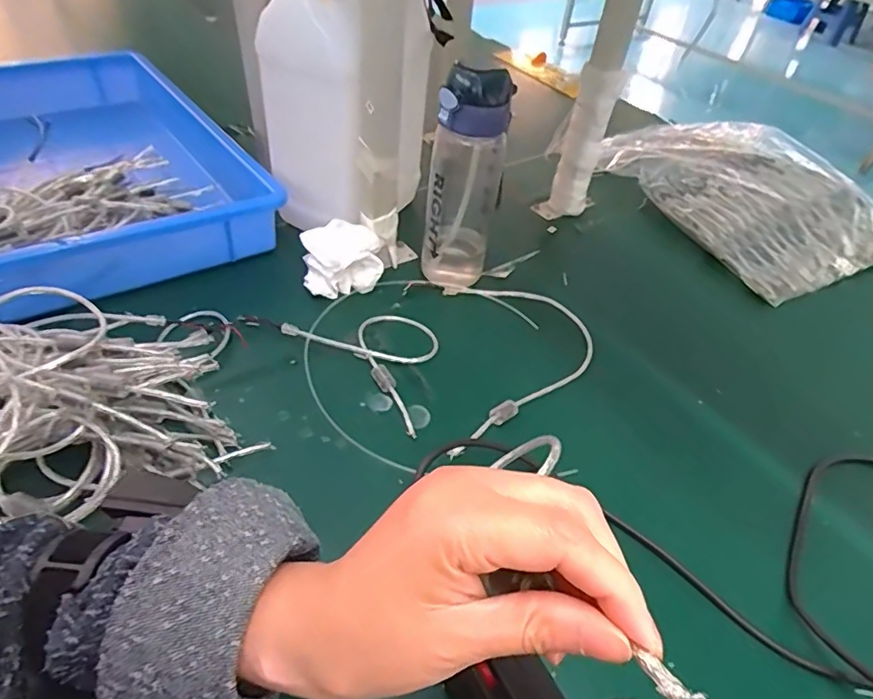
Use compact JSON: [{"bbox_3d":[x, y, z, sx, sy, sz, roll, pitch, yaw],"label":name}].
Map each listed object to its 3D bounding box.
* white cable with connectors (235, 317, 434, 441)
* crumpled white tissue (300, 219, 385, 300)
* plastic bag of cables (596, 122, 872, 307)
[{"bbox_3d":[-0.078,-0.013,0.544,0.207,0.013,0.117,27,49,19],"label":"white cable with connectors"},{"bbox_3d":[-0.105,-0.102,0.600,0.085,0.058,0.059,-2,46,-9],"label":"crumpled white tissue"},{"bbox_3d":[0.469,-0.263,0.834,0.302,0.068,0.433,-16,50,-21],"label":"plastic bag of cables"}]

